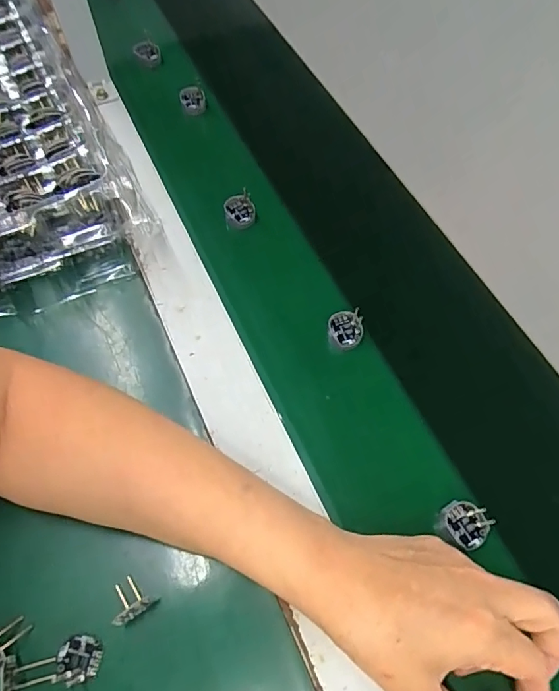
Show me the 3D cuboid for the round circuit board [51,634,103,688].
[{"bbox_3d":[-0.113,0.177,0.274,0.025,0.004,0.023,0,62,0],"label":"round circuit board"}]

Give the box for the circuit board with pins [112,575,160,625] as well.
[{"bbox_3d":[-0.088,0.146,0.282,0.023,0.021,0.023,-36,67,-17],"label":"circuit board with pins"}]

